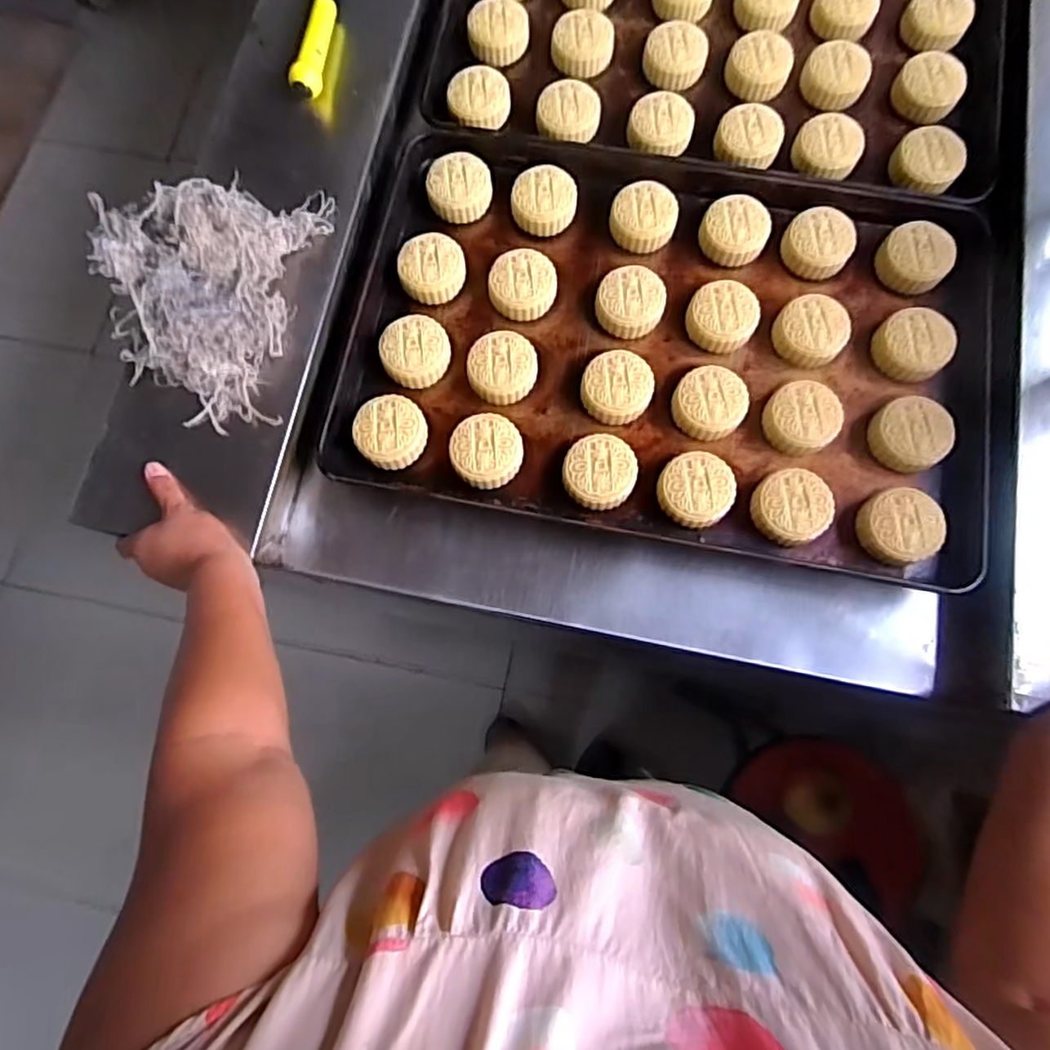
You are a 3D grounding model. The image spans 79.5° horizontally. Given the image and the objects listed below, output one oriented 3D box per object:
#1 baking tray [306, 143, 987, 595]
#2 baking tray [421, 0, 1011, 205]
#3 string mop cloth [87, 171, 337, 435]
[{"bbox_3d":[0.135,-0.182,0.616,0.599,0.054,0.390,10,74,5],"label":"baking tray"},{"bbox_3d":[0.213,-0.571,0.698,0.597,0.044,0.424,10,80,4],"label":"baking tray"},{"bbox_3d":[-0.301,-0.222,0.591,0.179,0.067,0.249,9,74,4],"label":"string mop cloth"}]

